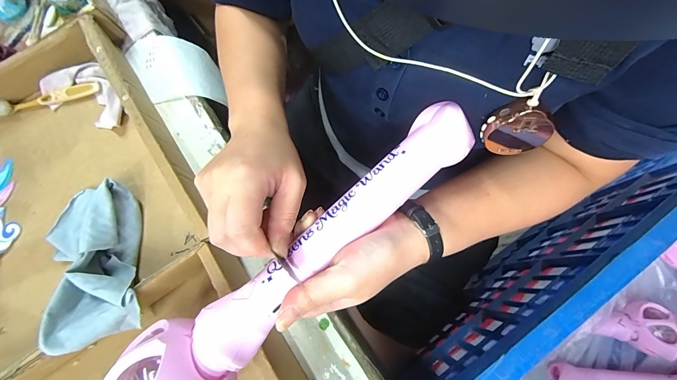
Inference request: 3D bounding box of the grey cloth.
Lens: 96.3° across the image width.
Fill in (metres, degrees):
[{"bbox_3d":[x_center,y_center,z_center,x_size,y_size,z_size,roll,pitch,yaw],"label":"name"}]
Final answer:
[{"bbox_3d":[-0.258,0.069,0.315,0.098,0.058,0.176,-27,74,-6],"label":"grey cloth"}]

